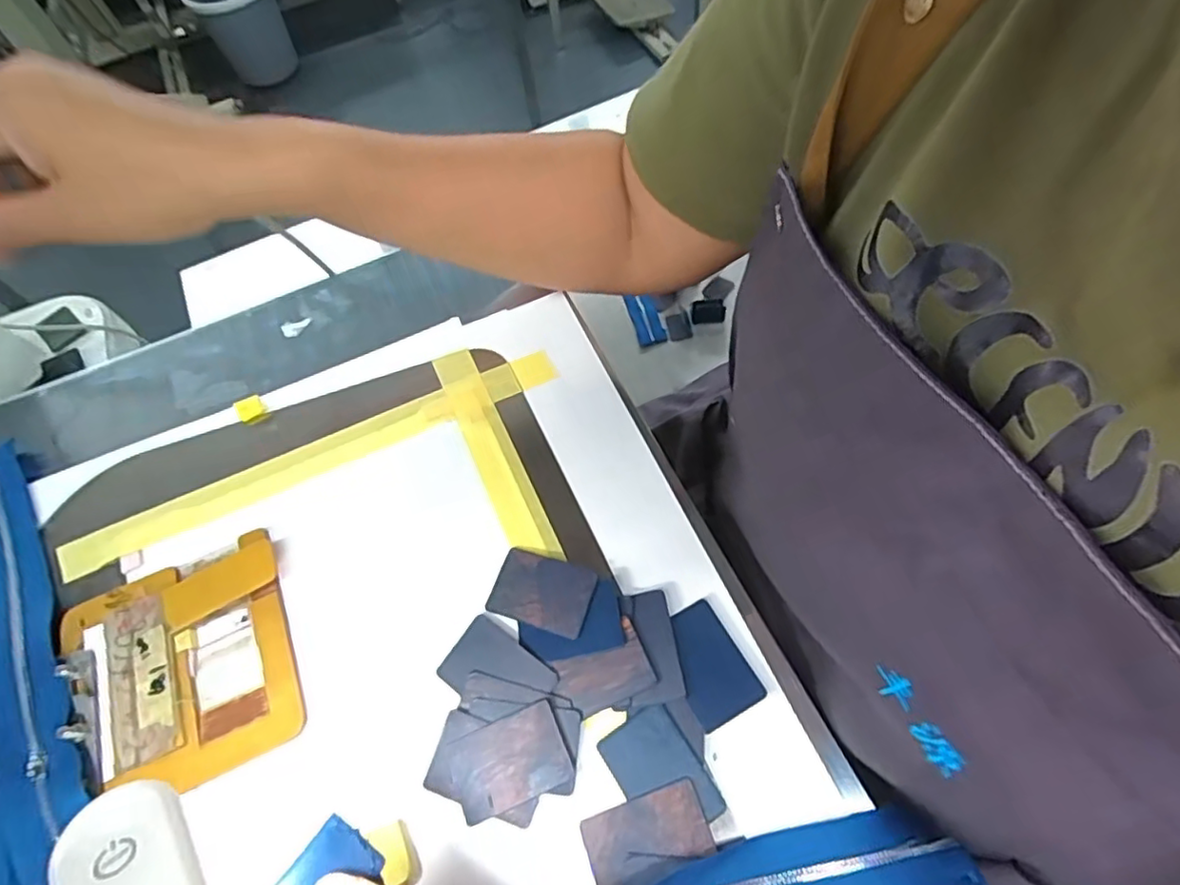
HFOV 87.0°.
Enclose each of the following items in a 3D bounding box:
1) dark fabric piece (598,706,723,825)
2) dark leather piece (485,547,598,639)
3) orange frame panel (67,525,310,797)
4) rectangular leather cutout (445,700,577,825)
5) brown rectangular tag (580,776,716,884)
[{"bbox_3d":[0.031,0.145,0.273,0.035,0.005,0.051,-32,64,-12],"label":"dark fabric piece"},{"bbox_3d":[-0.024,0.074,0.314,0.051,0.004,0.035,11,65,20],"label":"dark leather piece"},{"bbox_3d":[-0.202,0.109,0.307,0.106,0.014,0.112,-24,62,-8],"label":"orange frame panel"},{"bbox_3d":[-0.036,0.142,0.277,0.051,0.005,0.035,-21,62,-7],"label":"rectangular leather cutout"},{"bbox_3d":[0.024,0.166,0.260,0.051,0.004,0.032,-20,62,-7],"label":"brown rectangular tag"}]

